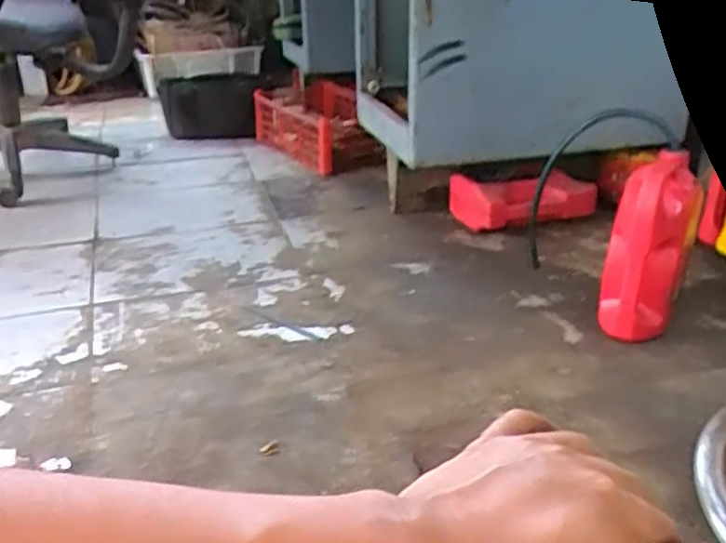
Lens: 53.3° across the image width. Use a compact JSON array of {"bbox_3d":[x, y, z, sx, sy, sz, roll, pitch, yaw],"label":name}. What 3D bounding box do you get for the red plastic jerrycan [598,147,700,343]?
[{"bbox_3d":[0.437,-0.031,1.112,0.114,0.282,0.130,13,29,24],"label":"red plastic jerrycan"}]

